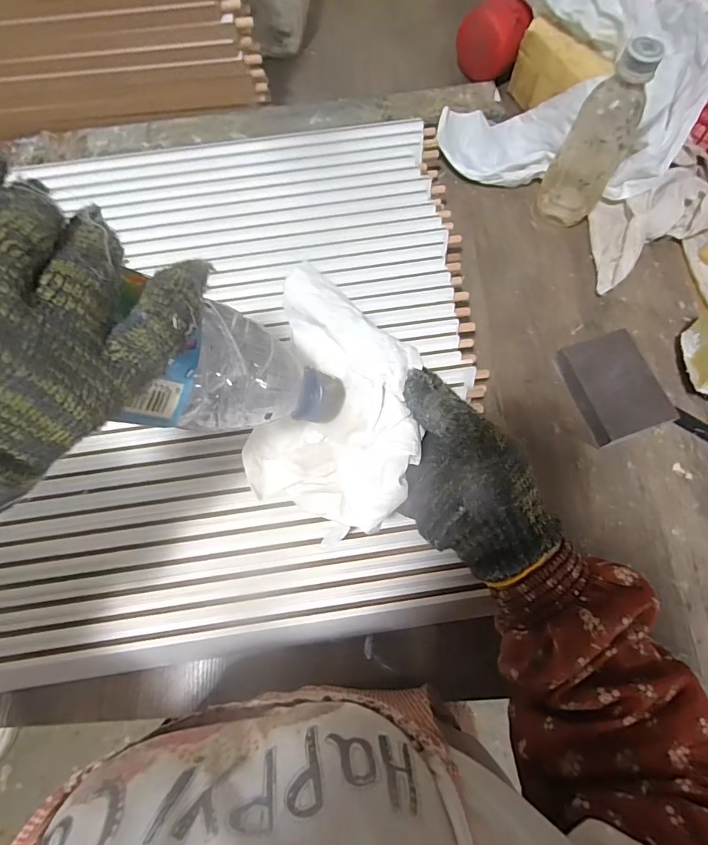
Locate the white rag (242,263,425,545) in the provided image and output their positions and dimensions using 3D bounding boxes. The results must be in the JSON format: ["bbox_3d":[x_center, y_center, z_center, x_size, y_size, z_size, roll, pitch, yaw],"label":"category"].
[{"bbox_3d":[-0.012,0.000,0.292,0.114,0.095,0.121,29,74,9],"label":"white rag"}]

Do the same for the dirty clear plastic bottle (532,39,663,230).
[{"bbox_3d":[0.235,-0.270,0.441,0.058,0.168,0.056,36,74,12],"label":"dirty clear plastic bottle"}]

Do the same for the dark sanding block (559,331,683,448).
[{"bbox_3d":[0.246,-0.034,0.434,0.073,0.031,0.099,-19,71,-6],"label":"dark sanding block"}]

